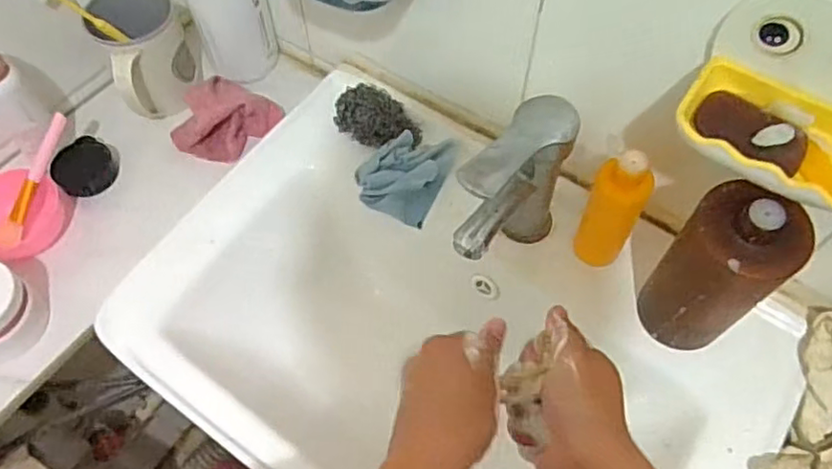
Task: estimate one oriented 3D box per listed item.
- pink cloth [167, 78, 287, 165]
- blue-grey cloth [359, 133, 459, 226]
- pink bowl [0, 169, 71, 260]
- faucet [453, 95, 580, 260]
[{"bbox_3d":[-0.184,-0.110,0.605,0.096,0.057,0.059,10,60,6],"label":"pink cloth"},{"bbox_3d":[-0.010,-0.057,0.568,0.072,0.026,0.084,25,63,14],"label":"blue-grey cloth"},{"bbox_3d":[-0.353,-0.015,0.550,0.063,0.054,0.069,0,60,0],"label":"pink bowl"},{"bbox_3d":[0.071,-0.022,0.470,0.046,0.143,0.106,37,66,19],"label":"faucet"}]

